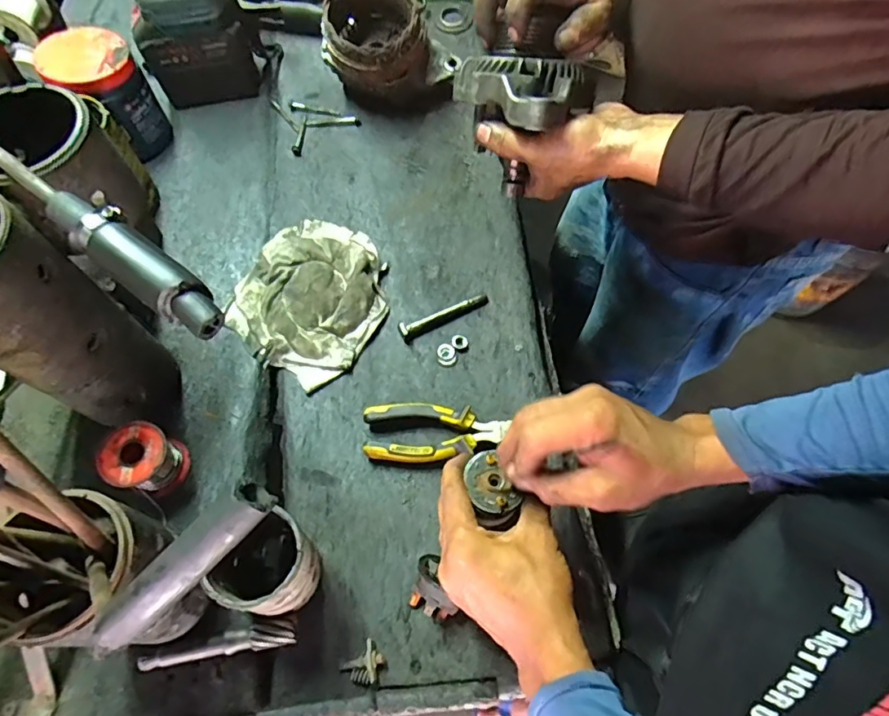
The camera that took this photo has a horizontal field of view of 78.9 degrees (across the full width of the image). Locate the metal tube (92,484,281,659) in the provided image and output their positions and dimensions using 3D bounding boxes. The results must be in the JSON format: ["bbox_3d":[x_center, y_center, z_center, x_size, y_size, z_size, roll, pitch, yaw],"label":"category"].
[{"bbox_3d":[-0.101,0.082,0.203,0.088,0.014,0.017,-43,72,3],"label":"metal tube"}]

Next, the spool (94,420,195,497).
[{"bbox_3d":[-0.256,0.089,0.466,0.050,0.061,0.051,0,66,0],"label":"spool"}]

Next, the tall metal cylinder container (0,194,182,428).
[{"bbox_3d":[-0.296,-0.021,0.418,0.097,0.231,0.084,32,70,13],"label":"tall metal cylinder container"}]

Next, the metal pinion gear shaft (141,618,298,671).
[{"bbox_3d":[-0.176,0.226,0.422,0.118,0.021,0.020,-11,67,-6],"label":"metal pinion gear shaft"}]

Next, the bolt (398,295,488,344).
[{"bbox_3d":[-0.001,-0.047,0.564,0.098,0.018,0.018,-26,69,-11],"label":"bolt"}]

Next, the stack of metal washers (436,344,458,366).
[{"bbox_3d":[0.002,-0.004,0.553,0.019,0.006,0.022,-11,67,-6],"label":"stack of metal washers"}]

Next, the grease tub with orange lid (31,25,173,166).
[{"bbox_3d":[-0.364,-0.283,0.593,0.083,0.121,0.079,0,66,0],"label":"grease tub with orange lid"}]

